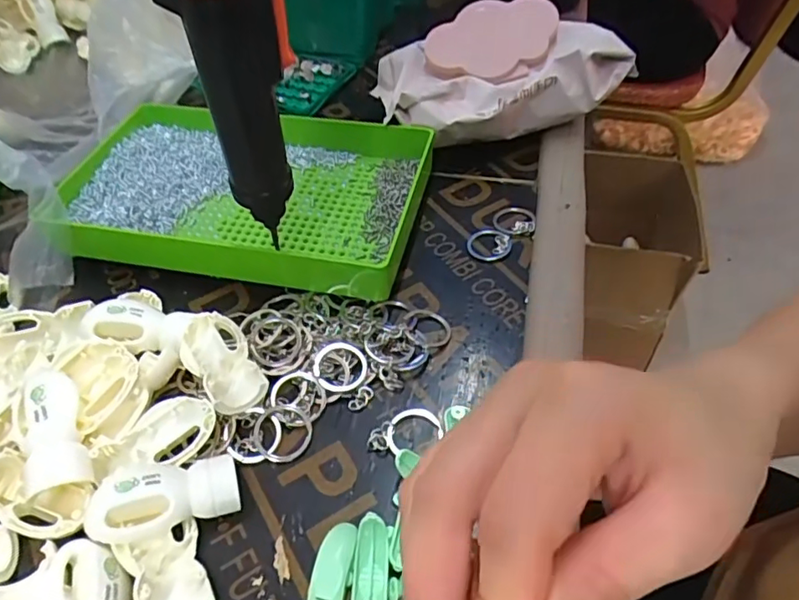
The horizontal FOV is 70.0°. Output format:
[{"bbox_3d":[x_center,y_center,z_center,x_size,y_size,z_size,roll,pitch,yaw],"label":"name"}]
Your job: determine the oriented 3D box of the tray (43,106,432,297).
[{"bbox_3d":[-0.113,-0.075,0.408,0.247,0.039,0.158,9,50,12],"label":"tray"}]

